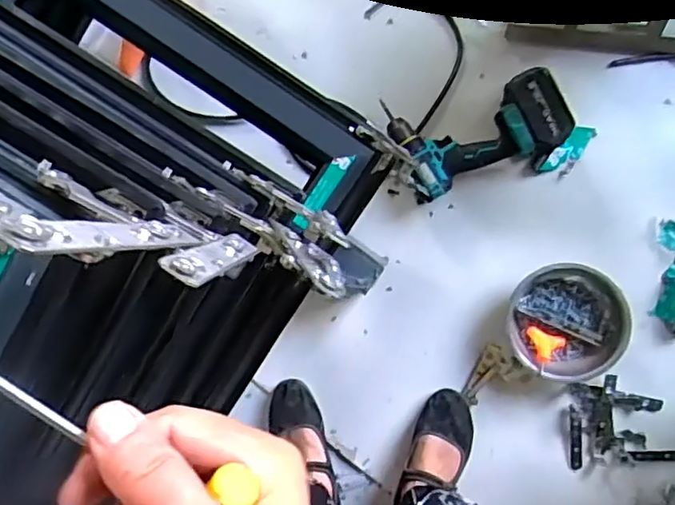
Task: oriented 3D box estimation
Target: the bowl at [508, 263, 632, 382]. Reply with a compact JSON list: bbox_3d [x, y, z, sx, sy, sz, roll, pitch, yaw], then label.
[{"bbox_3d":[0.360,0.109,0.962,0.164,0.061,0.174,0,94,6],"label":"bowl"}]

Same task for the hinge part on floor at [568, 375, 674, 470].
[{"bbox_3d":[0.459,0.274,0.995,0.166,0.026,0.147,-10,93,7],"label":"hinge part on floor"}]

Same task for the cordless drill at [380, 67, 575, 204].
[{"bbox_3d":[0.219,-0.186,0.953,0.260,0.079,0.164,-16,92,7],"label":"cordless drill"}]

